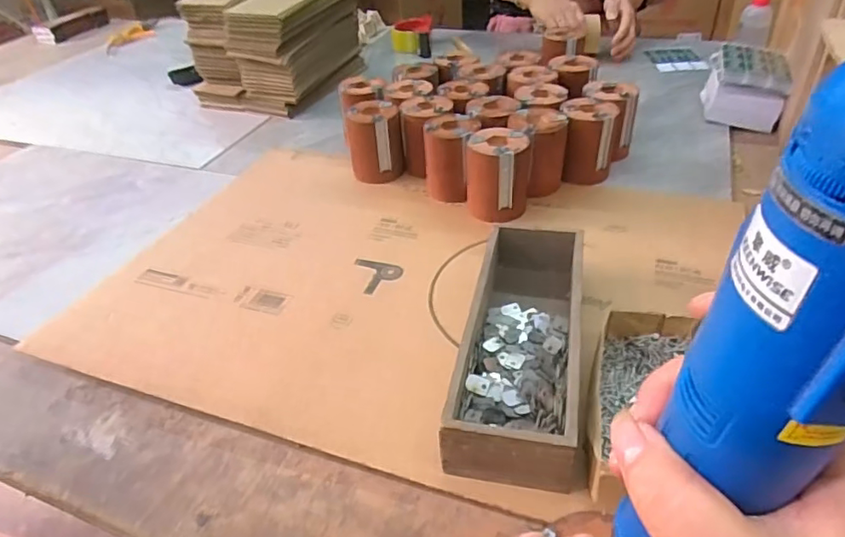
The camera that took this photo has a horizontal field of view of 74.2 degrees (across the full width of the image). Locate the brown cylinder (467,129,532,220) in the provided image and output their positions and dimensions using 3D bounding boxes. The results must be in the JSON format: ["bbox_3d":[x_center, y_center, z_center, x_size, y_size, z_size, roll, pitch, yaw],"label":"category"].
[{"bbox_3d":[0.098,-0.125,0.738,0.077,0.097,0.074,-2,37,3],"label":"brown cylinder"}]

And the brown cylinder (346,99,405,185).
[{"bbox_3d":[-0.069,-0.189,0.835,0.078,0.100,0.077,-5,37,-1],"label":"brown cylinder"}]

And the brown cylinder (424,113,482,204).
[{"bbox_3d":[0.042,-0.152,0.778,0.073,0.100,0.079,4,38,11],"label":"brown cylinder"}]

